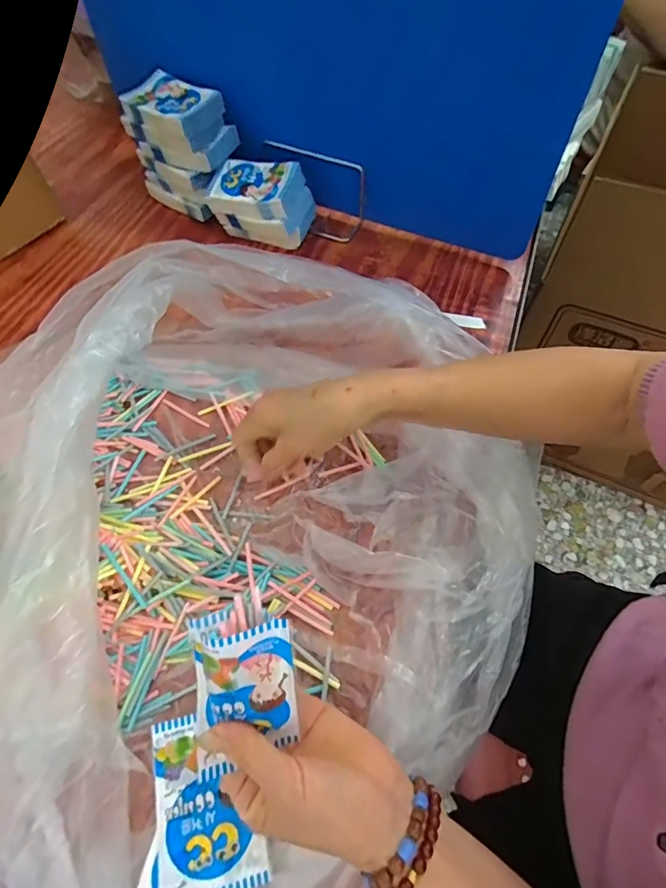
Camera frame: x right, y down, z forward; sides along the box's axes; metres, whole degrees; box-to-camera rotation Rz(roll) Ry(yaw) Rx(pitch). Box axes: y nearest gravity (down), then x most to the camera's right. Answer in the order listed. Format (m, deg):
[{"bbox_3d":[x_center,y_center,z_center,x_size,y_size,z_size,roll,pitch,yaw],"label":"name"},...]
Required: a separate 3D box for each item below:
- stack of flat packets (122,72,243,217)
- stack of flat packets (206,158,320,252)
[{"bbox_3d":[-0.190,-0.384,0.618,0.126,0.135,0.084,33,66,18],"label":"stack of flat packets"},{"bbox_3d":[-0.091,-0.307,0.605,0.122,0.076,0.081,17,62,11],"label":"stack of flat packets"}]

